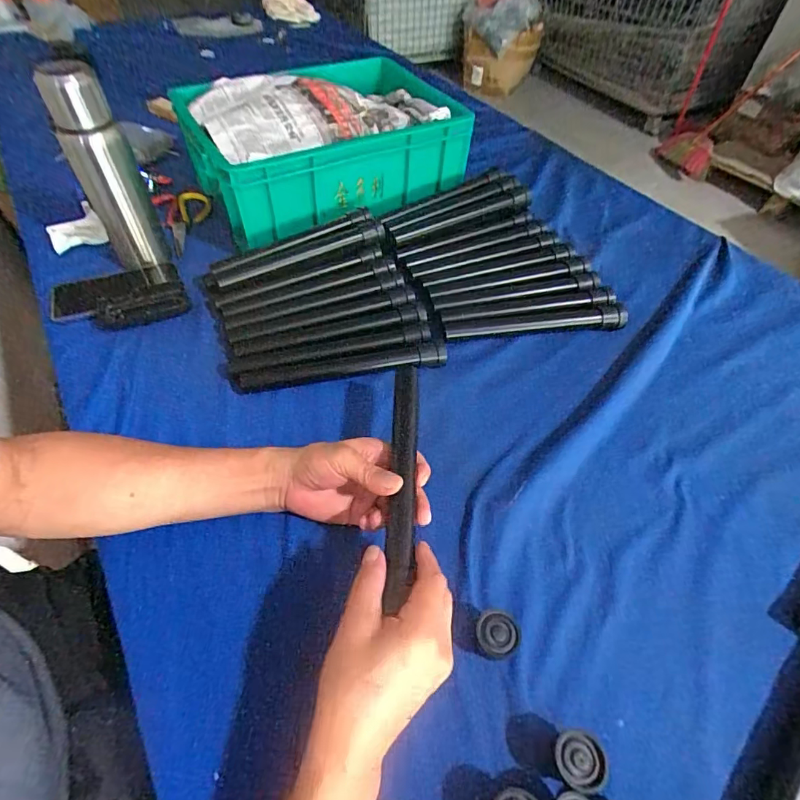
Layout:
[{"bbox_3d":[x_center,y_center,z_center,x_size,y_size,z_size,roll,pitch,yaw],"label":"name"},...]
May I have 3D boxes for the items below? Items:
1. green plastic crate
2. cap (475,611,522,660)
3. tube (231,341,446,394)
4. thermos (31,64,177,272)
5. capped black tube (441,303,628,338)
[{"bbox_3d":[-0.124,-0.417,0.769,0.400,0.169,0.279,-21,55,-19],"label":"green plastic crate"},{"bbox_3d":[0.079,0.194,0.383,0.037,0.029,0.031,-3,51,-6],"label":"cap"},{"bbox_3d":[-0.071,-0.040,0.567,0.259,0.023,0.030,-7,51,-9],"label":"tube"},{"bbox_3d":[-0.374,-0.286,0.597,0.072,0.239,0.060,-25,56,-22],"label":"thermos"},{"bbox_3d":[0.185,-0.109,0.629,0.249,0.026,0.034,-3,51,-5],"label":"capped black tube"}]

